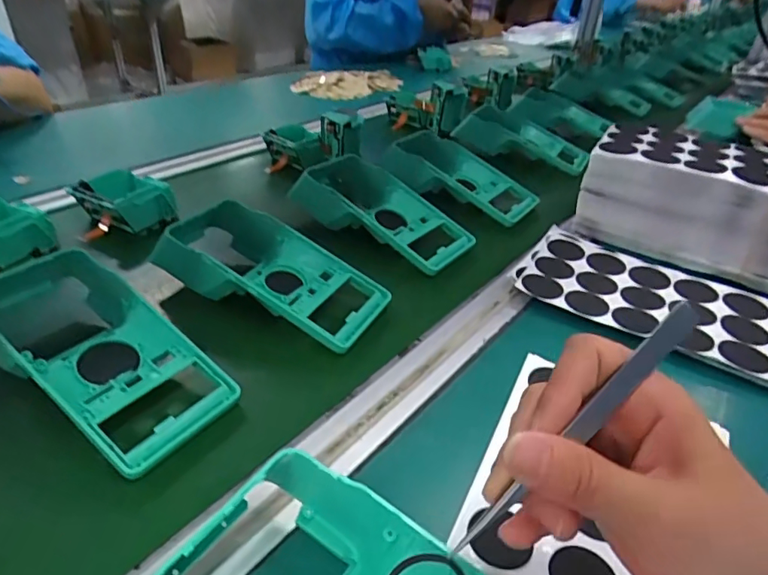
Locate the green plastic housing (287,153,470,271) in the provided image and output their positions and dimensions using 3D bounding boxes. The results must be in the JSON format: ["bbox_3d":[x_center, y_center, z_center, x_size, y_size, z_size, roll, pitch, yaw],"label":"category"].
[{"bbox_3d":[-0.002,-0.077,0.521,0.181,0.062,0.095,21,36,26],"label":"green plastic housing"}]

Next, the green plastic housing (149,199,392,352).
[{"bbox_3d":[-0.087,-0.015,0.415,0.174,0.055,0.090,15,34,18],"label":"green plastic housing"}]

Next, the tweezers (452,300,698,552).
[{"bbox_3d":[0.069,0.050,0.184,0.118,0.011,0.005,-45,41,-1],"label":"tweezers"}]

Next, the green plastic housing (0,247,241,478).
[{"bbox_3d":[-0.190,0.032,0.332,0.197,0.054,0.094,22,37,27],"label":"green plastic housing"}]

